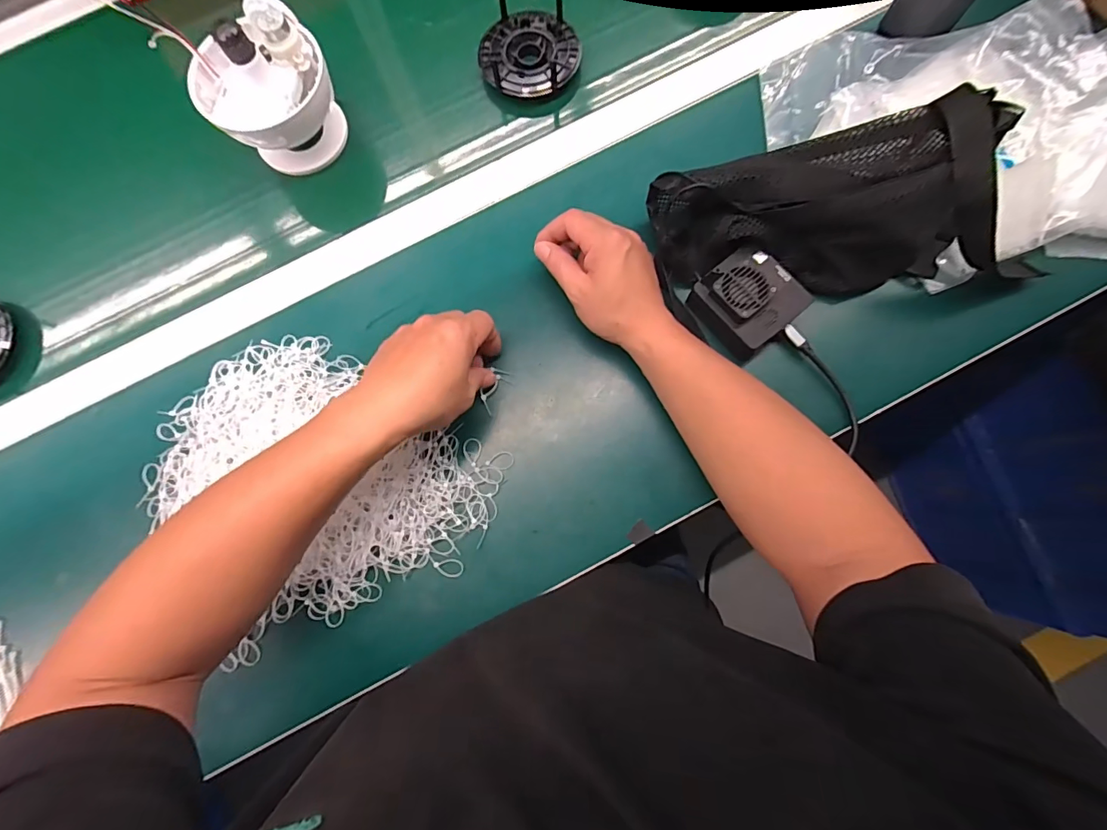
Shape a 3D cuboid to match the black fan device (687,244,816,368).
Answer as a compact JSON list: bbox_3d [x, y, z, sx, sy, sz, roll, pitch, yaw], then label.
[{"bbox_3d":[0.168,-0.099,0.406,0.072,0.042,0.076,-38,81,-5],"label":"black fan device"}]

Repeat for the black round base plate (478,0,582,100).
[{"bbox_3d":[-0.024,-0.366,0.482,0.098,0.033,0.094,0,80,1],"label":"black round base plate"}]

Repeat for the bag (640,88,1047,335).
[{"bbox_3d":[0.233,-0.167,0.389,0.285,0.095,0.140,-10,80,0],"label":"bag"}]

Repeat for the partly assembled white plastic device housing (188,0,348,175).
[{"bbox_3d":[-0.262,-0.299,0.442,0.115,0.106,0.099,-36,81,-5],"label":"partly assembled white plastic device housing"}]

